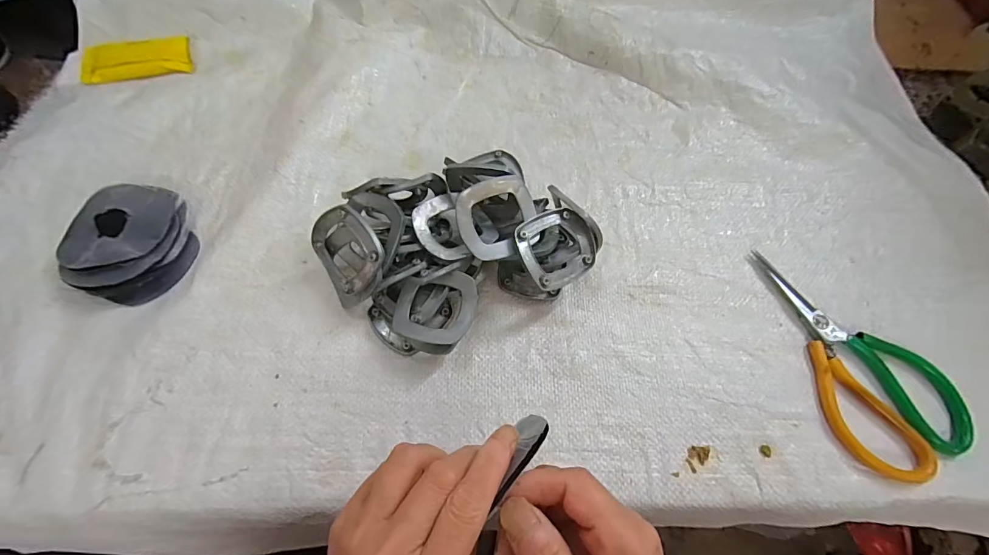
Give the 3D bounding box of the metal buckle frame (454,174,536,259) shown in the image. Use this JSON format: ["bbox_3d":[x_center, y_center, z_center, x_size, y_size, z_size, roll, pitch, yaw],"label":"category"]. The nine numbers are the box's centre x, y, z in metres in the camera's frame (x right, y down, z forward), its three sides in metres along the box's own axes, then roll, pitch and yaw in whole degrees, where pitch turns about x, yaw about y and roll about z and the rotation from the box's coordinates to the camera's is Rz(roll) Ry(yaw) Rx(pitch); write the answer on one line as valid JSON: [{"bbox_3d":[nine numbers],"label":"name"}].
[{"bbox_3d":[0.003,-0.044,0.315,0.061,0.006,0.058,-16,95,-16],"label":"metal buckle frame"}]

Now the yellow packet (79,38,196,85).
[{"bbox_3d":[-0.371,-0.226,0.435,0.100,0.011,0.053,-10,66,-8],"label":"yellow packet"}]

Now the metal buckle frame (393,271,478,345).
[{"bbox_3d":[-0.045,0.021,0.311,0.061,0.012,0.053,7,75,12],"label":"metal buckle frame"}]

